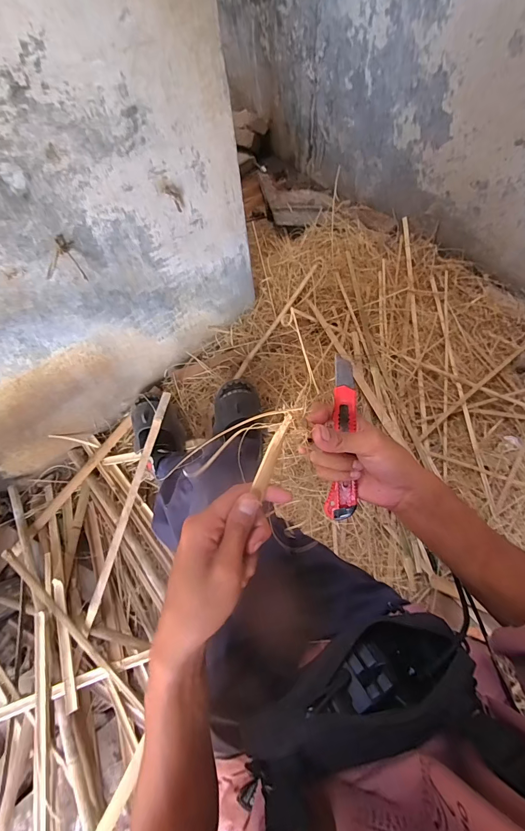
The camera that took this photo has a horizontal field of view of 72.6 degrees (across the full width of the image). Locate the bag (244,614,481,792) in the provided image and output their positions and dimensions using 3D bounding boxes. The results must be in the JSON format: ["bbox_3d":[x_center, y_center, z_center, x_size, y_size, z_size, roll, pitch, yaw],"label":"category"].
[{"bbox_3d":[0.096,0.272,0.353,0.219,0.100,0.093,-21,65,-7],"label":"bag"}]

